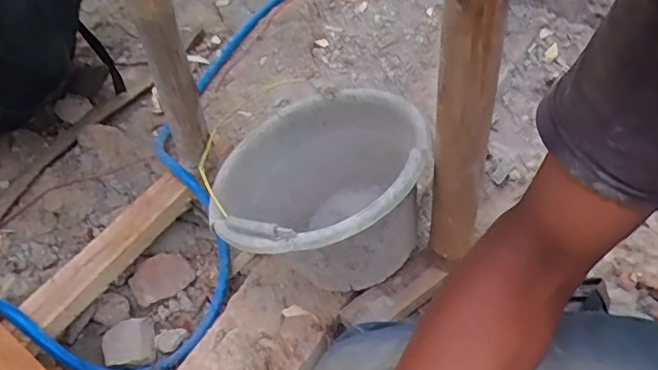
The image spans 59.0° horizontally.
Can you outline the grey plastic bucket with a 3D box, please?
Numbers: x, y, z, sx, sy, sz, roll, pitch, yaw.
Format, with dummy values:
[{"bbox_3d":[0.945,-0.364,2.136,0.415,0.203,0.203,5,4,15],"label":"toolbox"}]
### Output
[{"bbox_3d":[-0.011,0.030,0.839,0.296,0.224,0.246,-6,47,3],"label":"grey plastic bucket"}]

